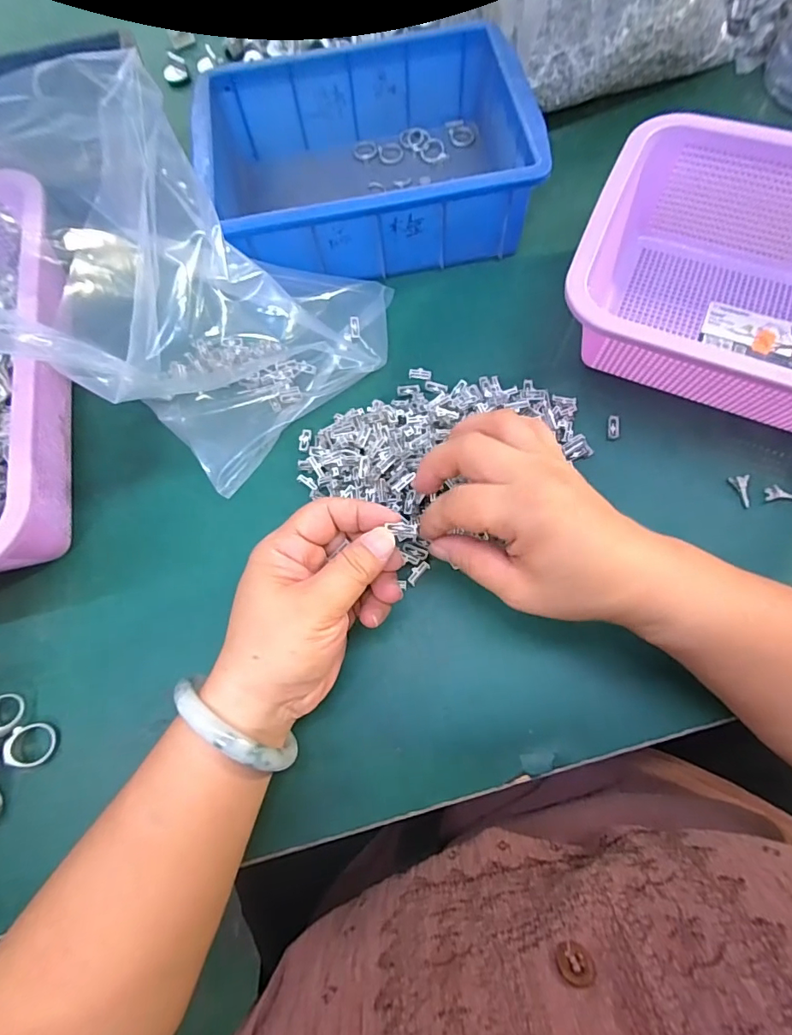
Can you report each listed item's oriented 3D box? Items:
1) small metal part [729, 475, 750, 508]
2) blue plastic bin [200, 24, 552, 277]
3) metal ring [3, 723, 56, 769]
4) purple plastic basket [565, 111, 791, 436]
[{"bbox_3d":[0.223,-0.017,0.306,0.007,0.008,0.021,-14,84,-2],"label":"small metal part"},{"bbox_3d":[-0.022,-0.279,0.377,0.238,0.070,0.171,-10,71,-1],"label":"blue plastic bin"},{"bbox_3d":[-0.213,0.133,0.277,0.024,0.011,0.023,-1,71,2],"label":"metal ring"},{"bbox_3d":[0.253,-0.144,0.310,0.260,0.081,0.192,24,74,10],"label":"purple plastic basket"}]

